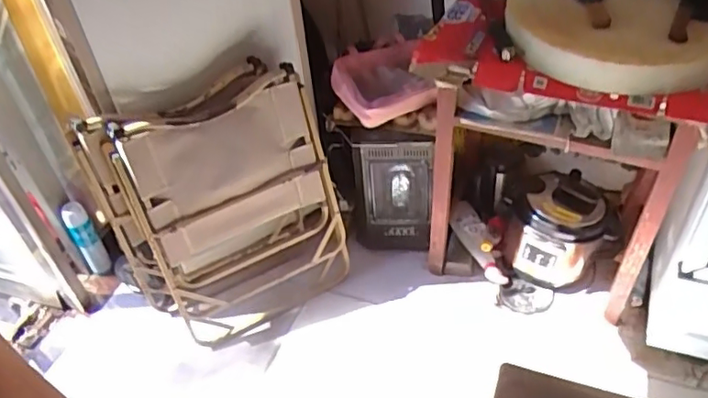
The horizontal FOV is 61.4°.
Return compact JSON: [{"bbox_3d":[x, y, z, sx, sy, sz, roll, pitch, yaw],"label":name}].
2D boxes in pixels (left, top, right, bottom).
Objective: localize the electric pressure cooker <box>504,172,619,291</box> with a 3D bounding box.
[{"bbox_3d":[0.586,0.102,1.719,0.281,0.287,0.234,-2,42,6],"label":"electric pressure cooker"}]

